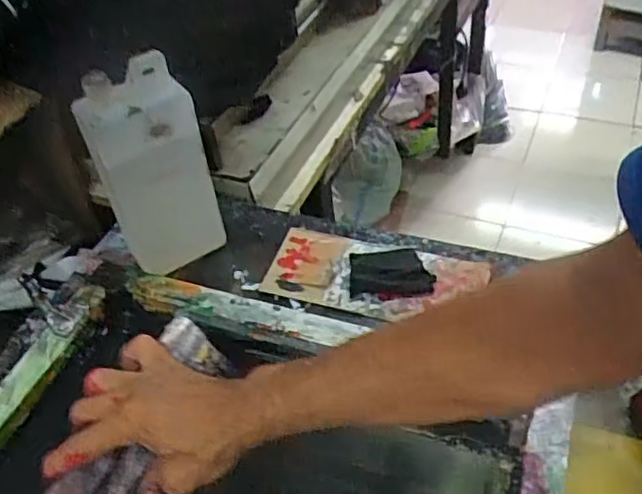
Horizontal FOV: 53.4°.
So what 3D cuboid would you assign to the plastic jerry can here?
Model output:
[{"bbox_3d":[-0.156,-0.067,0.605,0.099,0.203,0.055,-35,52,-25],"label":"plastic jerry can"}]

